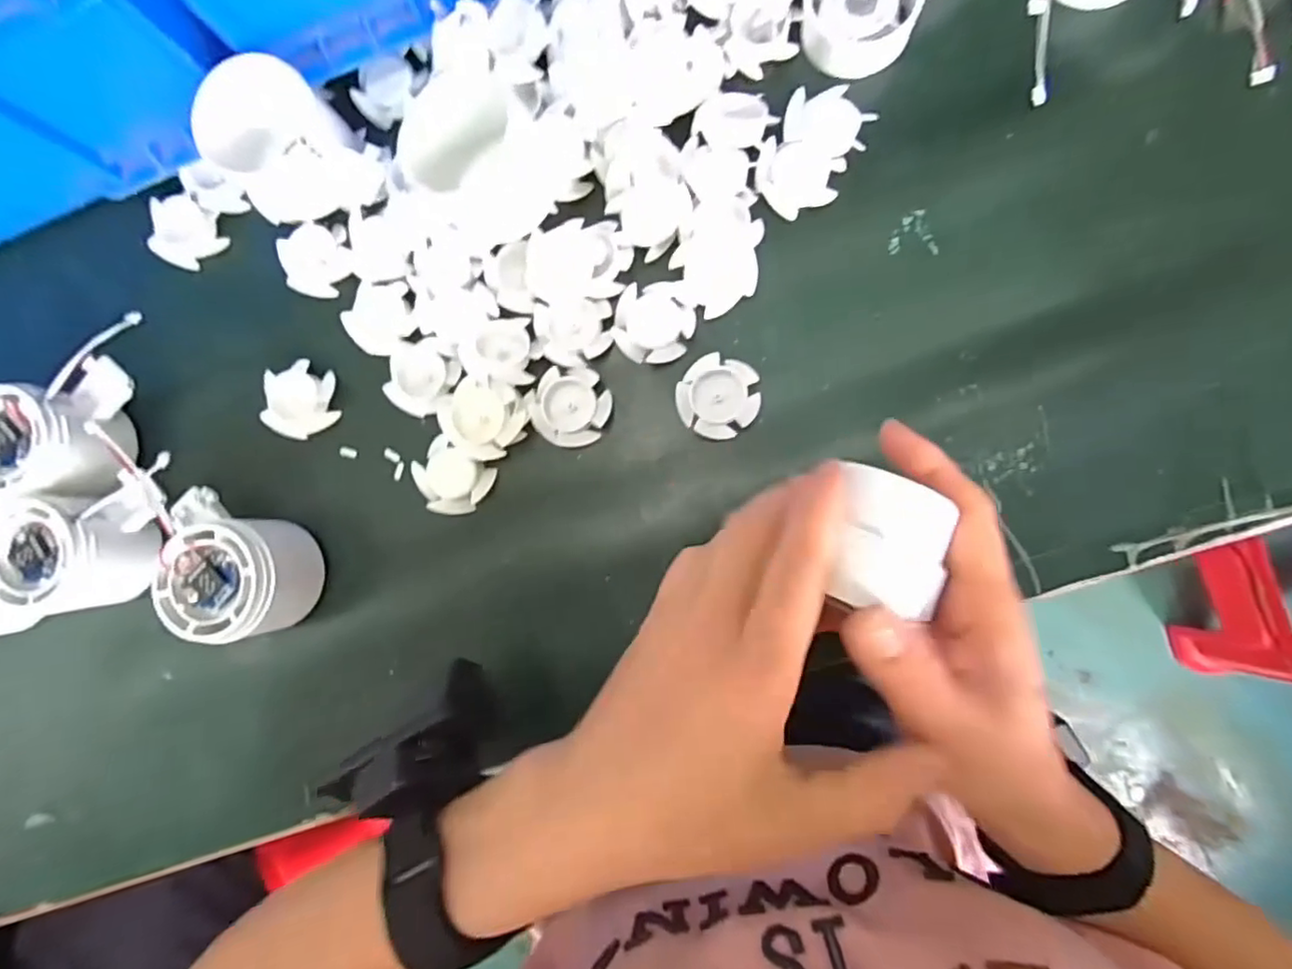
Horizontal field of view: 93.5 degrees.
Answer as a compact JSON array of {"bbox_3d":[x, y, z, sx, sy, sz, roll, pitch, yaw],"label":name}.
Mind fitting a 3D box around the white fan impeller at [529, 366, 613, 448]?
[{"bbox_3d":[-0.039,-0.040,0.316,0.041,0.011,0.040,0,89,6],"label":"white fan impeller"}]

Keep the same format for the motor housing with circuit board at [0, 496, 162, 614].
[{"bbox_3d":[-0.297,0.036,0.320,0.064,0.049,0.058,0,89,6],"label":"motor housing with circuit board"}]

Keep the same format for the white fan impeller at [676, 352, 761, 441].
[{"bbox_3d":[0.036,-0.044,0.308,0.040,0.016,0.040,0,89,6],"label":"white fan impeller"}]

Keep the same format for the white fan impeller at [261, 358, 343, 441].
[{"bbox_3d":[-0.190,-0.046,0.334,0.035,0.012,0.040,-7,89,6],"label":"white fan impeller"}]

